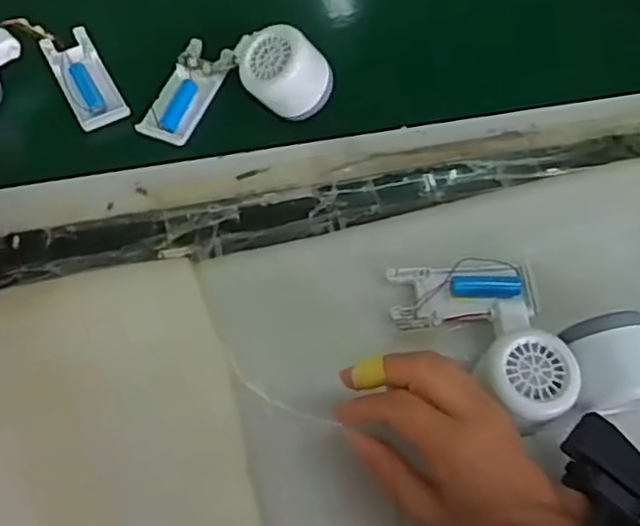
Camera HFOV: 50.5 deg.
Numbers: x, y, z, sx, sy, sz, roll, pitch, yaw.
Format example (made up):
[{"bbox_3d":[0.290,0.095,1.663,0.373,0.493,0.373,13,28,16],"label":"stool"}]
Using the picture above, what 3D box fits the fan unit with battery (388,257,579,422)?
[{"bbox_3d":[0.108,0.048,0.451,0.105,0.049,0.127,-5,63,-6],"label":"fan unit with battery"}]

